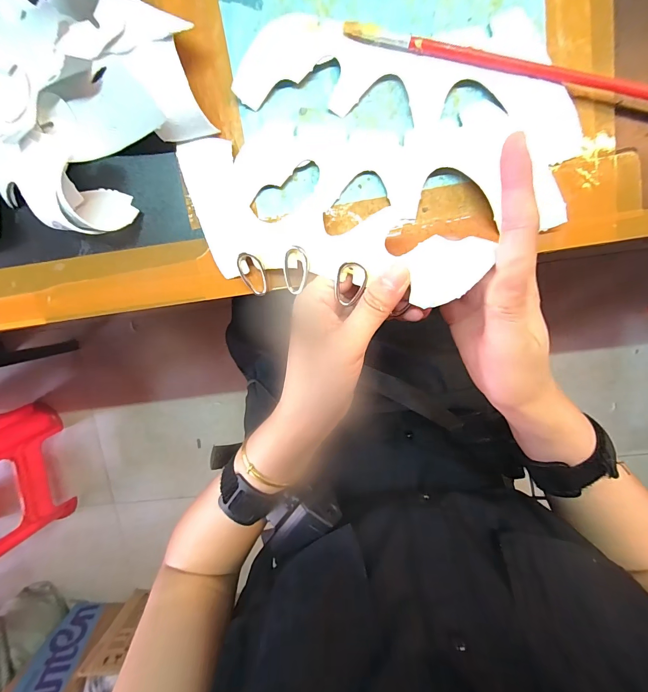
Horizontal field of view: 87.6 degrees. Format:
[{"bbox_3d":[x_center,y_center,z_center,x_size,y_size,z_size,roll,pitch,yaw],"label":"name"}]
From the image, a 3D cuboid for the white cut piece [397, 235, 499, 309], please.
[{"bbox_3d":[0.072,-0.045,0.195,0.048,0.008,0.037,-22,102,15],"label":"white cut piece"}]

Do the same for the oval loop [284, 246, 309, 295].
[{"bbox_3d":[-0.019,-0.050,0.227,0.019,0.004,0.033,18,126,19],"label":"oval loop"}]

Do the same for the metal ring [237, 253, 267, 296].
[{"bbox_3d":[-0.051,-0.052,0.243,0.018,0.007,0.031,-26,95,6],"label":"metal ring"}]

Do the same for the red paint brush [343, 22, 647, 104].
[{"bbox_3d":[0.135,-0.174,0.214,0.244,0.013,0.011,13,98,2],"label":"red paint brush"}]

